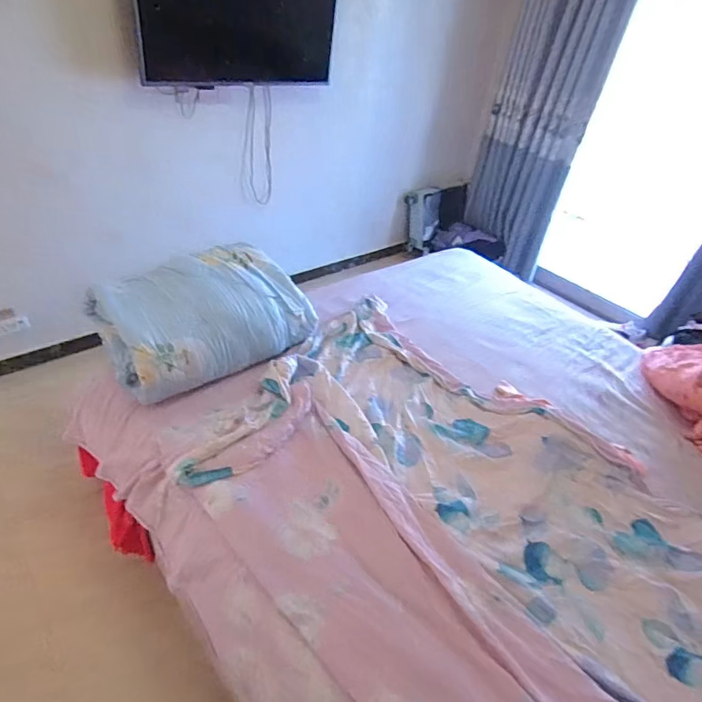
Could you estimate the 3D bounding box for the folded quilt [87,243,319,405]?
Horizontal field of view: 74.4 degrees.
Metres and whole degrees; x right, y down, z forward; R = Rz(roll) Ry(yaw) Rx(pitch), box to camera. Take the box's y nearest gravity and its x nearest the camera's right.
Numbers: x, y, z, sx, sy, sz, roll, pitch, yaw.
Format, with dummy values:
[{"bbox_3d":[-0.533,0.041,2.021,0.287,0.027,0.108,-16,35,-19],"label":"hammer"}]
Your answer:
[{"bbox_3d":[-0.429,-0.127,1.411,0.581,0.230,0.327,-25,49,-36],"label":"folded quilt"}]

